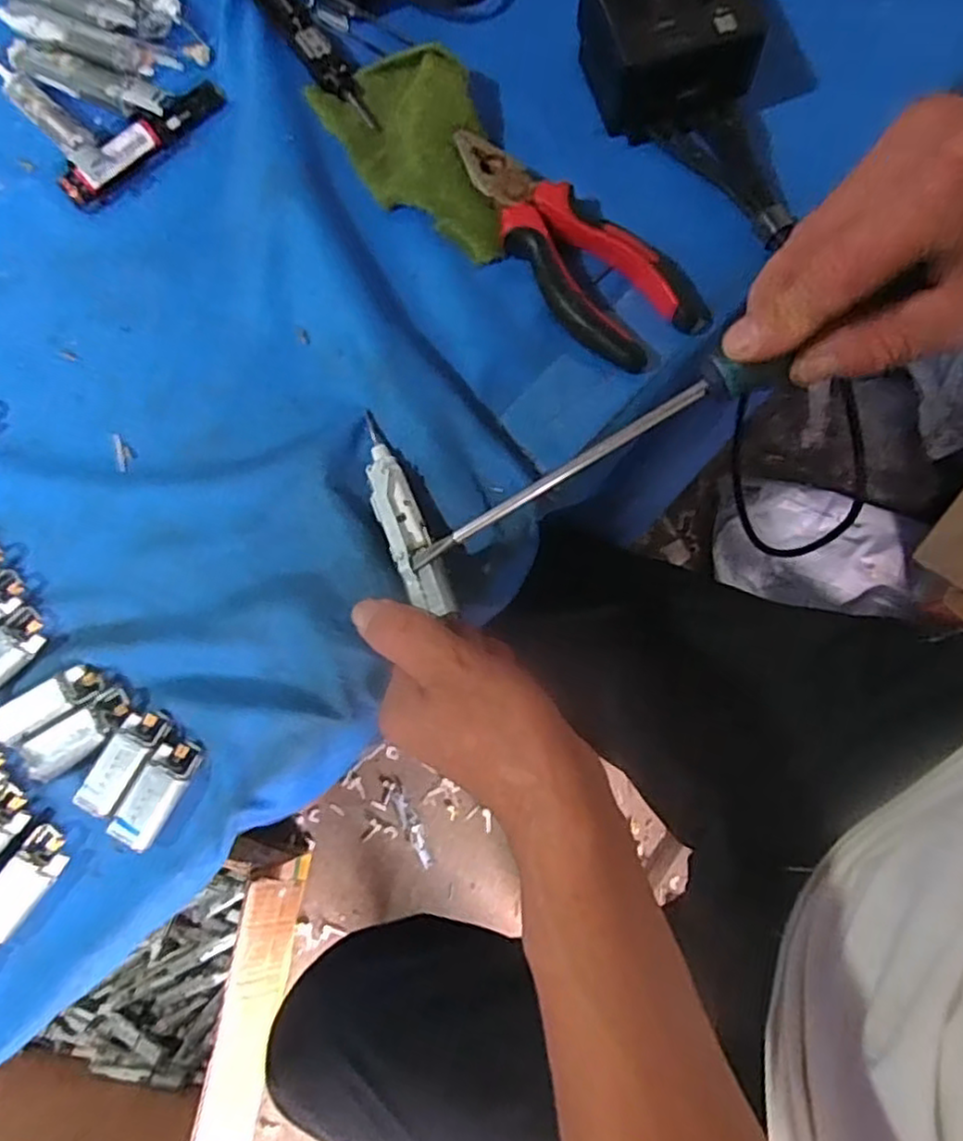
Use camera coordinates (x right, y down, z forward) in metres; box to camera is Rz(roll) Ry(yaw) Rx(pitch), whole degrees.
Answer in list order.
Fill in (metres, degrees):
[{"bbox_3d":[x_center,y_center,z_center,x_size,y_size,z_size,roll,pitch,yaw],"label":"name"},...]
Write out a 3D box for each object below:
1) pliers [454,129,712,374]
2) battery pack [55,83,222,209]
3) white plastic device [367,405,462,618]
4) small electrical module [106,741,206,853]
[{"bbox_3d":[0.041,-0.163,0.351,0.153,0.021,0.062,39,80,12],"label":"pliers"},{"bbox_3d":[-0.190,-0.245,0.387,0.019,0.016,0.106,41,81,12],"label":"battery pack"},{"bbox_3d":[-0.038,-0.027,0.316,0.019,0.013,0.107,-21,70,-3],"label":"white plastic device"},{"bbox_3d":[-0.139,0.094,0.295,0.020,0.009,0.046,25,66,7],"label":"small electrical module"}]

